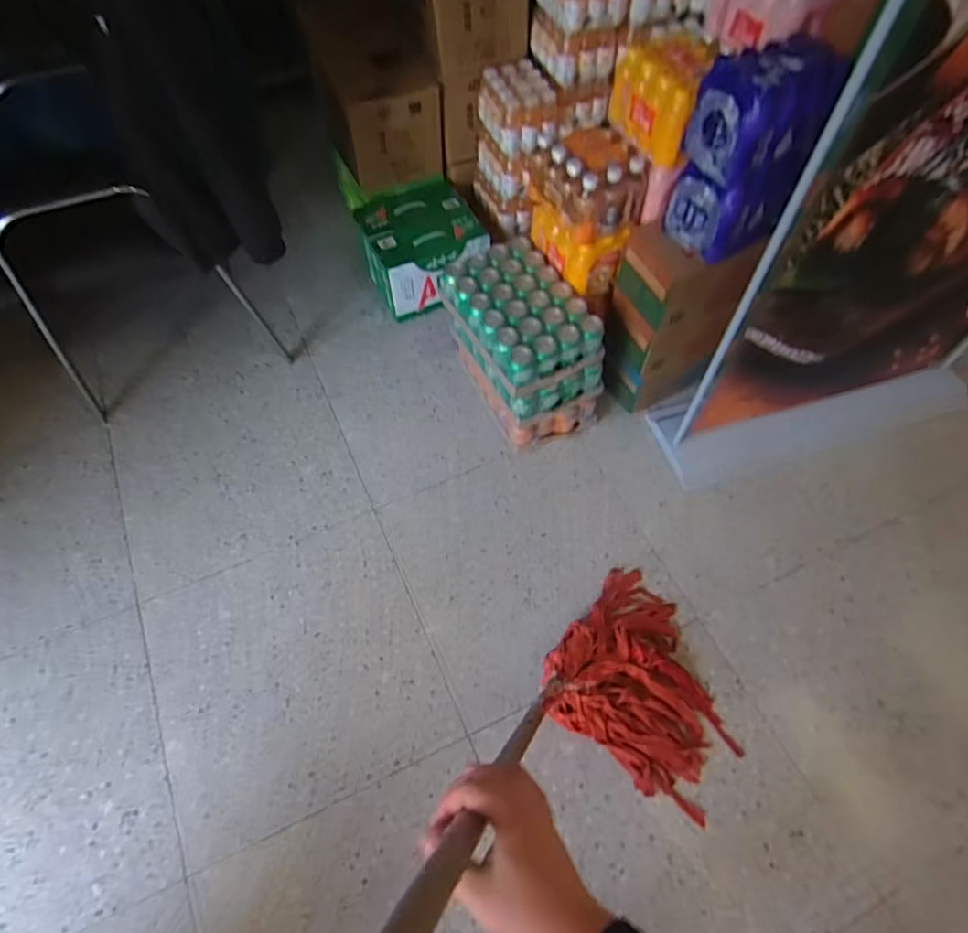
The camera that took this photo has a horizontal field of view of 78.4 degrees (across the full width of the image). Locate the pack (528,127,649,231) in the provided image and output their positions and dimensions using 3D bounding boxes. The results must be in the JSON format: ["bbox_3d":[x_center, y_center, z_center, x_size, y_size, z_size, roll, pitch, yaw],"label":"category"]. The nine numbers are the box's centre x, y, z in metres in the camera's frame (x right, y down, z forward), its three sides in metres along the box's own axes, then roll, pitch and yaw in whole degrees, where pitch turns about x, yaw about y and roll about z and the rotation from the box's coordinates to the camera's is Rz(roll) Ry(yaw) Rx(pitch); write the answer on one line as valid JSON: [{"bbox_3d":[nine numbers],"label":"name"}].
[{"bbox_3d":[0.264,-0.725,1.473,0.215,0.146,0.257,-27,63,-14],"label":"pack"}]

